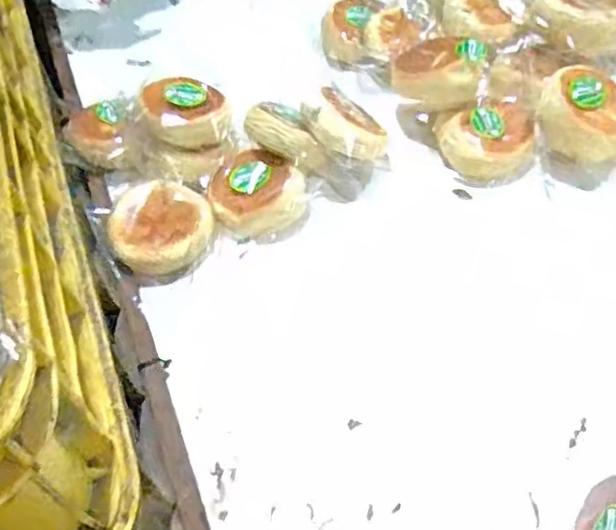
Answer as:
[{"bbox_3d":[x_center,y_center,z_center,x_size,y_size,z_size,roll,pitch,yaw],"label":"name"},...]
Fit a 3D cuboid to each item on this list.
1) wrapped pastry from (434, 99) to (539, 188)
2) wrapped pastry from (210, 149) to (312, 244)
[{"bbox_3d":[0.172,-0.115,0.621,0.082,0.039,0.070,-15,54,-6],"label":"wrapped pastry"},{"bbox_3d":[-0.043,-0.064,0.606,0.088,0.047,0.079,-19,55,-8],"label":"wrapped pastry"}]

